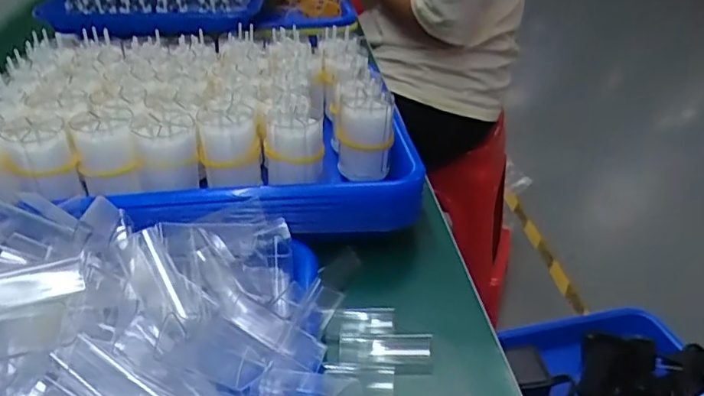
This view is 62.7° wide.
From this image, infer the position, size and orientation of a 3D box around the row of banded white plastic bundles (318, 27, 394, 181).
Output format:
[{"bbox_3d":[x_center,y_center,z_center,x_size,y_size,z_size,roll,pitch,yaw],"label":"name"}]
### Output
[{"bbox_3d":[-0.001,-0.086,0.486,0.044,0.056,0.186,-5,33,-6],"label":"row of banded white plastic bundles"}]

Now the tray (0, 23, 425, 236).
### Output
[{"bbox_3d":[-0.123,-0.059,0.468,0.324,0.083,0.245,-6,34,-8],"label":"tray"}]

